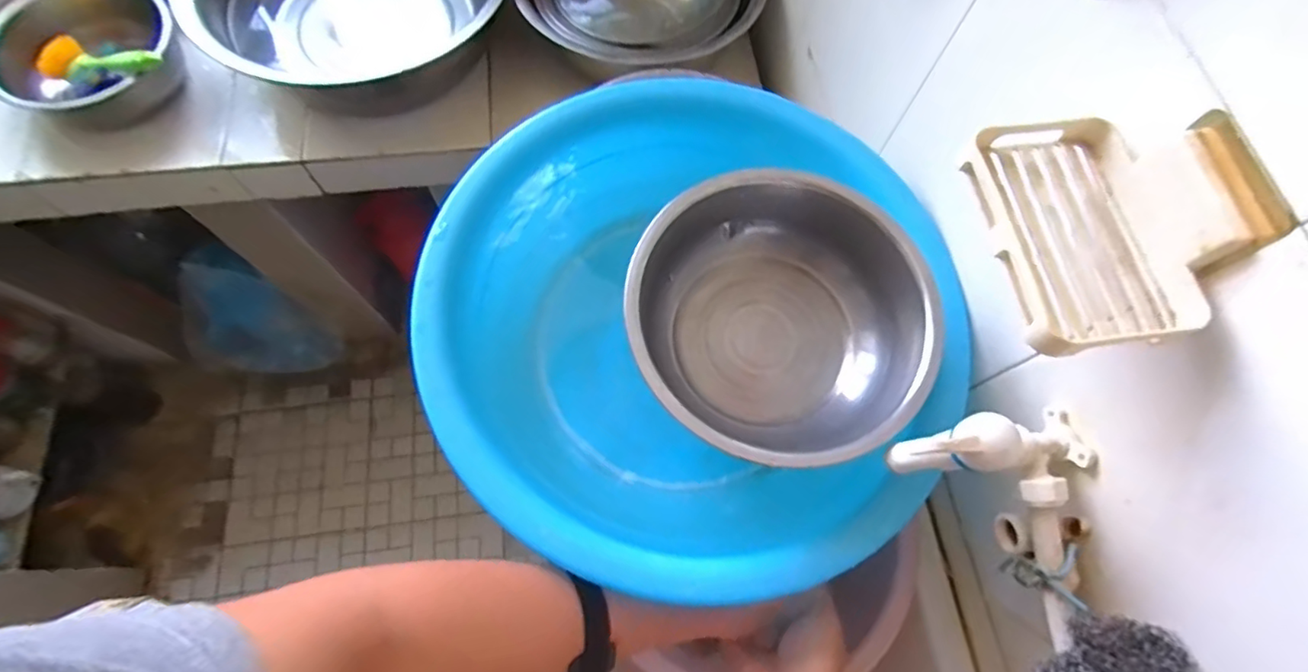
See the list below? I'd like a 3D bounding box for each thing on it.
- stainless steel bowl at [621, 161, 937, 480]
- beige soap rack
[{"bbox_3d":[0.088,-0.008,0.433,0.212,0.088,0.191,41,73,12],"label":"stainless steel bowl"},{"bbox_3d":[0.227,-0.062,0.282,0.092,0.055,0.129,-3,69,-4],"label":"beige soap rack"}]

